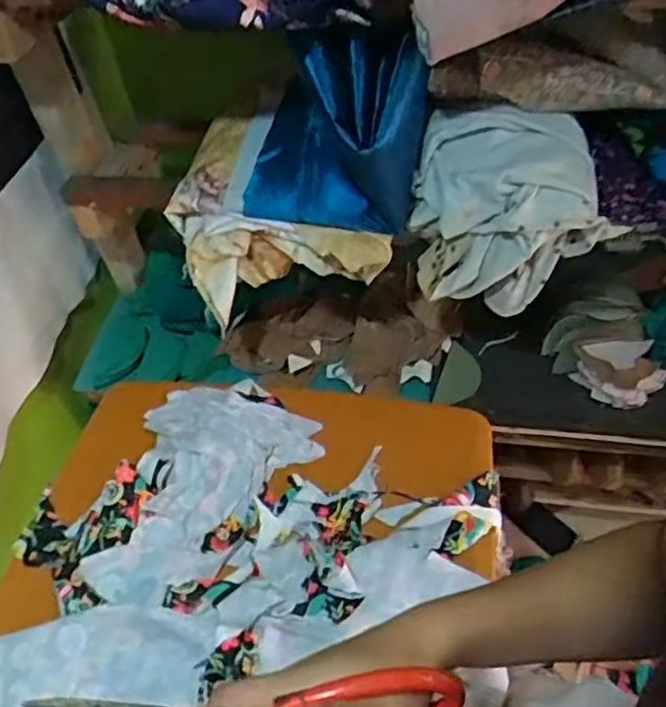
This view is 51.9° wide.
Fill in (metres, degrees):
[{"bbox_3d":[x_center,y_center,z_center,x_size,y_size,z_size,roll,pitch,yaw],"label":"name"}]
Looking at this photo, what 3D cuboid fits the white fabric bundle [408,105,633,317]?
[{"bbox_3d":[0.190,-0.154,0.726,0.201,0.162,0.123,4,49,10],"label":"white fabric bundle"}]

